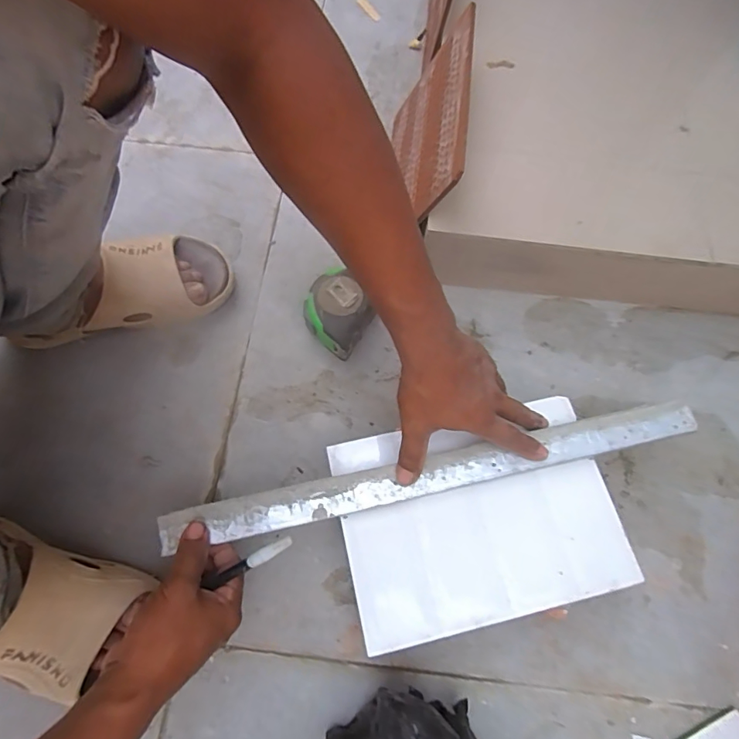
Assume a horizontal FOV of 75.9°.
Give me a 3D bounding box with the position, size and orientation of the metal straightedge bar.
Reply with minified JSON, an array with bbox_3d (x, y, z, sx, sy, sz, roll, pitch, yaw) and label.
[{"bbox_3d":[0.062,0.097,0.436,0.490,0.015,0.034,-11,70,-6],"label":"metal straightedge bar"}]

